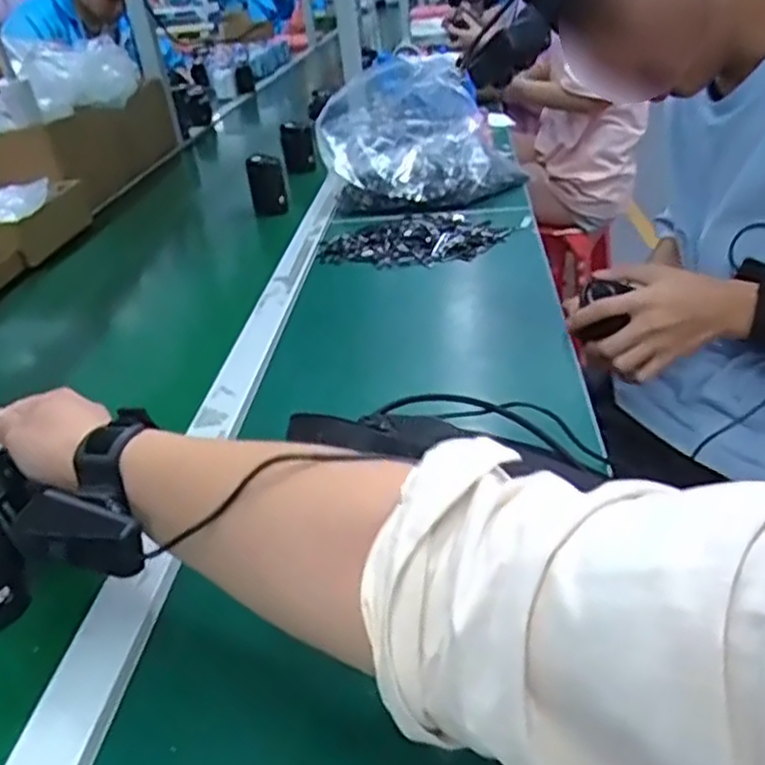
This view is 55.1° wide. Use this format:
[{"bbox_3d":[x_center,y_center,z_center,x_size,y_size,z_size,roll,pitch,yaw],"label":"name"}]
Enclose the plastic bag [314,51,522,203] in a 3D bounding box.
[{"bbox_3d":[0.058,-0.417,1.164,0.303,0.183,0.270,-8,30,-3],"label":"plastic bag"}]

